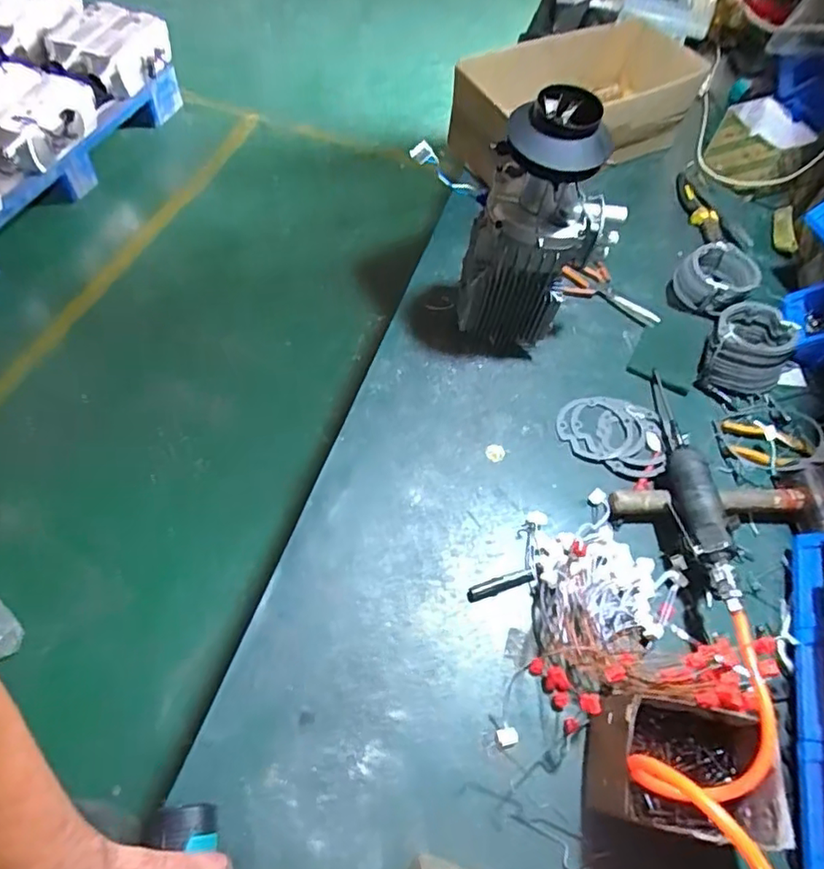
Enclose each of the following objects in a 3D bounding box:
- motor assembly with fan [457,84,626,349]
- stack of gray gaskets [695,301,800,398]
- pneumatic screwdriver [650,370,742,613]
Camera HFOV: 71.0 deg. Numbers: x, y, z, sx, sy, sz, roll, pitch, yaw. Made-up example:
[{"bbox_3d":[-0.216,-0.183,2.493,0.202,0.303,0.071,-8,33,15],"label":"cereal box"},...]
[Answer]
[{"bbox_3d":[0.153,-0.226,0.708,0.149,0.332,0.123,25,61,9],"label":"motor assembly with fan"},{"bbox_3d":[0.462,-0.115,0.800,0.125,0.067,0.112,-38,68,-23],"label":"stack of gray gaskets"},{"bbox_3d":[0.334,0.039,0.694,0.046,0.044,0.359,8,43,1],"label":"pneumatic screwdriver"}]

